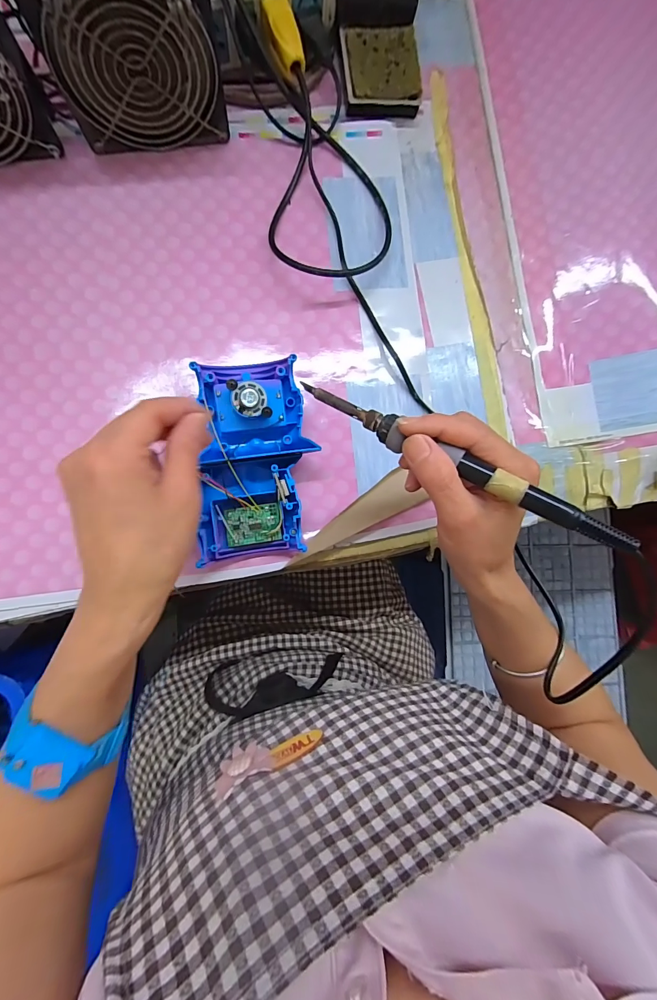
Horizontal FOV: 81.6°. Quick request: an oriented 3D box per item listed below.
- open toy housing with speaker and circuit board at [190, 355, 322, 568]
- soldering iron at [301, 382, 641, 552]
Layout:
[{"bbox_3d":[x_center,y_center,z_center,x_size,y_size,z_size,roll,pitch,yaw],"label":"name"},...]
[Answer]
[{"bbox_3d":[-0.060,-0.033,0.301,0.085,0.033,0.151,-4,86,-6],"label":"open toy housing with speaker and circuit board"},{"bbox_3d":[0.066,-0.026,0.224,0.205,0.014,0.016,31,83,22],"label":"soldering iron"}]

